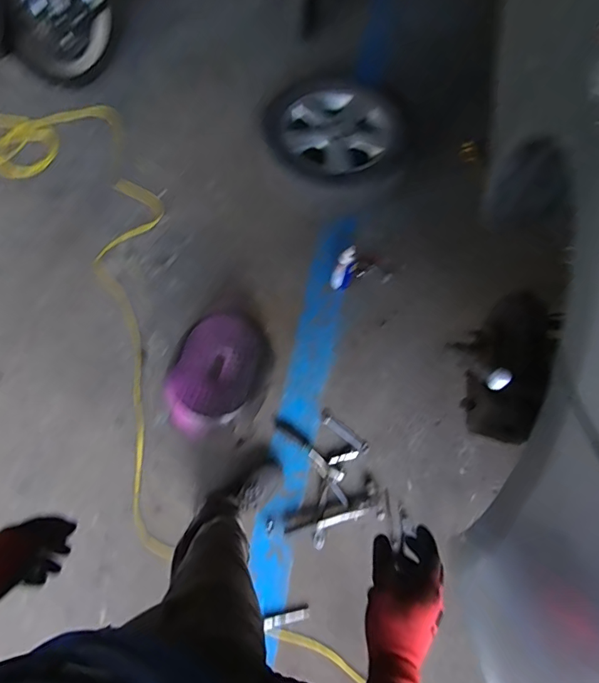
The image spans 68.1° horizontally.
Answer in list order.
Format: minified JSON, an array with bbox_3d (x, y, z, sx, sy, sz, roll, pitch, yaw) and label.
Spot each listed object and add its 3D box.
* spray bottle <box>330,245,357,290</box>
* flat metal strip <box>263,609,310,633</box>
[{"bbox_3d":[0.141,-0.237,1.473,0.066,0.178,0.076,14,66,3],"label":"spray bottle"},{"bbox_3d":[-0.035,0.720,1.151,0.119,0.009,0.029,-15,69,-8],"label":"flat metal strip"}]

